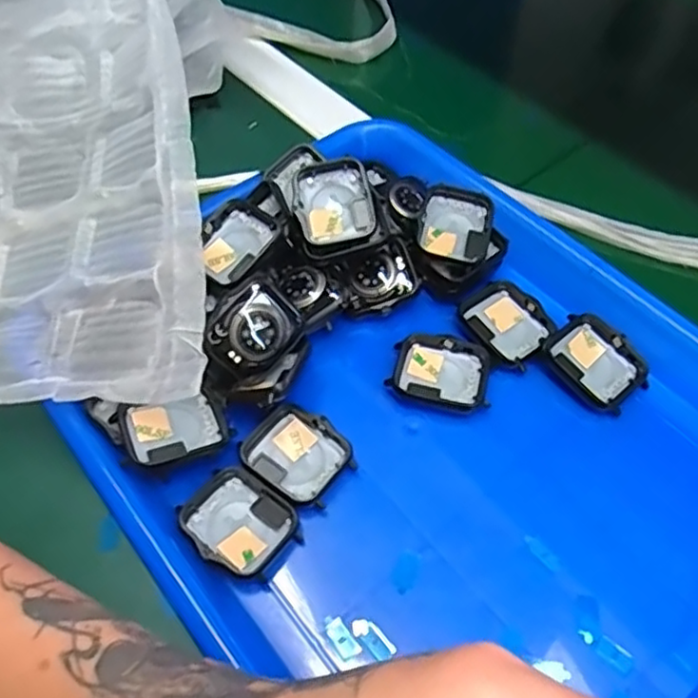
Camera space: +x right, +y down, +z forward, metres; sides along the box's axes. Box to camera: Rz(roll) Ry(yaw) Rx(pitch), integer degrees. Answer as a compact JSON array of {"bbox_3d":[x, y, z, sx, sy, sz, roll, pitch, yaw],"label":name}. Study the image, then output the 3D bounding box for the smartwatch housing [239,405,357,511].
[{"bbox_3d":[-0.022,0.048,0.301,0.044,0.009,0.037,35,65,21],"label":"smartwatch housing"}]

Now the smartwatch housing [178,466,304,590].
[{"bbox_3d":[-0.045,0.075,0.285,0.047,0.013,0.037,33,64,20],"label":"smartwatch housing"}]

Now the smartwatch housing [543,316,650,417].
[{"bbox_3d":[0.118,0.006,0.321,0.036,0.011,0.045,-35,63,-19],"label":"smartwatch housing"}]

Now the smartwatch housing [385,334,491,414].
[{"bbox_3d":[0.044,0.010,0.322,0.046,0.007,0.035,10,58,8],"label":"smartwatch housing"}]

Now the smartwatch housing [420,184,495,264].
[{"bbox_3d":[0.056,-0.065,0.353,0.035,0.007,0.040,13,77,4],"label":"smartwatch housing"}]

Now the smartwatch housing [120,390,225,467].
[{"bbox_3d":[-0.077,0.035,0.293,0.039,0.010,0.031,-17,59,-9],"label":"smartwatch housing"}]

